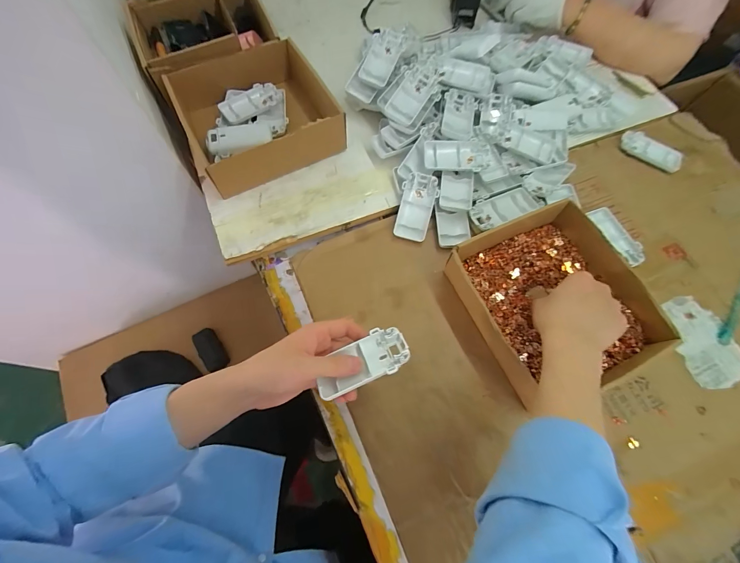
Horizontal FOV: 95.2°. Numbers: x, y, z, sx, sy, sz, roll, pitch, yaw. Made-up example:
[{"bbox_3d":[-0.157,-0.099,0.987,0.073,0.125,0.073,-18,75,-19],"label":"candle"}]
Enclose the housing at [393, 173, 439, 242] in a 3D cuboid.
[{"bbox_3d":[0.067,-0.108,0.493,0.049,0.015,0.097,14,85,5],"label":"housing"}]

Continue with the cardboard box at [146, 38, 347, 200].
[{"bbox_3d":[-0.171,-0.260,0.523,0.234,0.074,0.207,-26,71,-11],"label":"cardboard box"}]

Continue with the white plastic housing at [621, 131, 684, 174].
[{"bbox_3d":[0.469,-0.218,0.565,0.096,0.008,0.047,32,70,11],"label":"white plastic housing"}]

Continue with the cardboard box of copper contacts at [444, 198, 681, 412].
[{"bbox_3d":[0.221,0.028,0.414,0.186,0.060,0.211,-23,72,-8],"label":"cardboard box of copper contacts"}]

